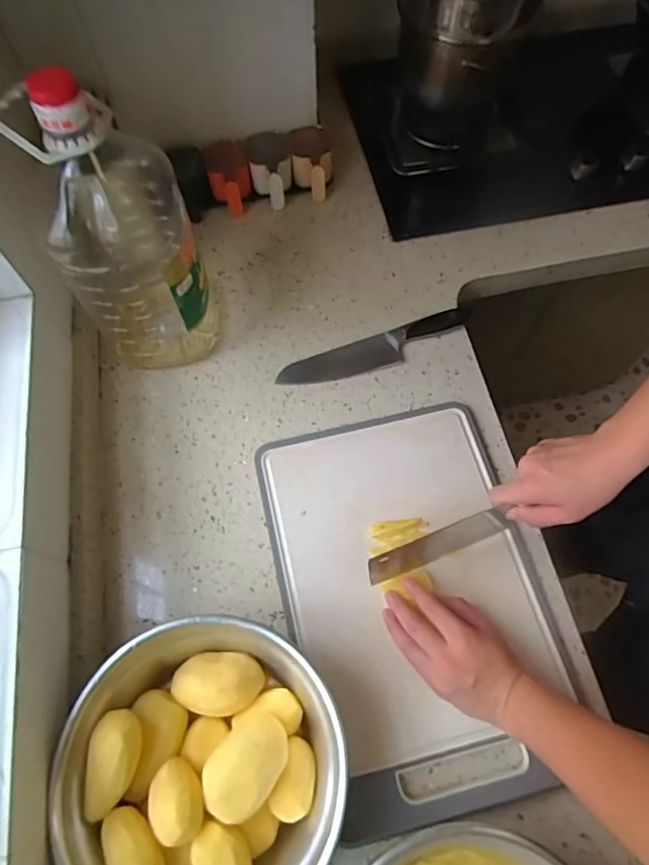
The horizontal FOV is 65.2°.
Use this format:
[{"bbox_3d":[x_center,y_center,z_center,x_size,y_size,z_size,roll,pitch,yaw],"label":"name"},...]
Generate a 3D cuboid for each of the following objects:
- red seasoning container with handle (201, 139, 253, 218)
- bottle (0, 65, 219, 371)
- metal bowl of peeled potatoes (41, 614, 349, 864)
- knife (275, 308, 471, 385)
[{"bbox_3d":[-0.150,-0.403,0.806,0.064,0.069,0.104,-12,66,-4],"label":"red seasoning container with handle"},{"bbox_3d":[-0.226,-0.229,0.589,0.133,0.338,0.159,-16,67,-6],"label":"bottle"},{"bbox_3d":[-0.109,0.313,0.478,0.240,0.095,0.247,-1,66,1],"label":"metal bowl of peeled potatoes"},{"bbox_3d":[0.071,-0.117,0.707,0.275,0.022,0.052,-19,67,-7],"label":"knife"}]

